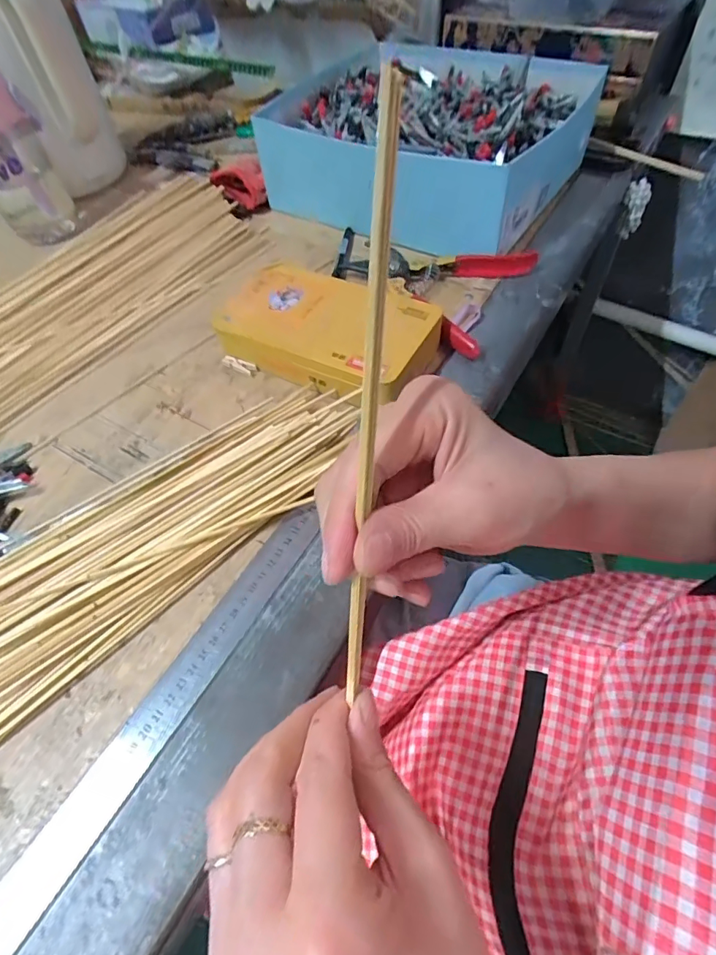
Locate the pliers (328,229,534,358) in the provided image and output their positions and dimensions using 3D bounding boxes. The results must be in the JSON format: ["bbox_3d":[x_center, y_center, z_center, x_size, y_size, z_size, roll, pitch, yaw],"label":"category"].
[{"bbox_3d":[0.052,-0.199,0.474,0.203,0.025,0.140,25,61,18],"label":"pliers"}]

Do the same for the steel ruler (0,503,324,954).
[{"bbox_3d":[-0.131,0.158,0.268,0.027,0.004,0.360,24,61,24],"label":"steel ruler"}]

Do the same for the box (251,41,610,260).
[{"bbox_3d":[0.088,-0.409,0.568,0.322,0.099,0.316,29,63,20],"label":"box"}]

